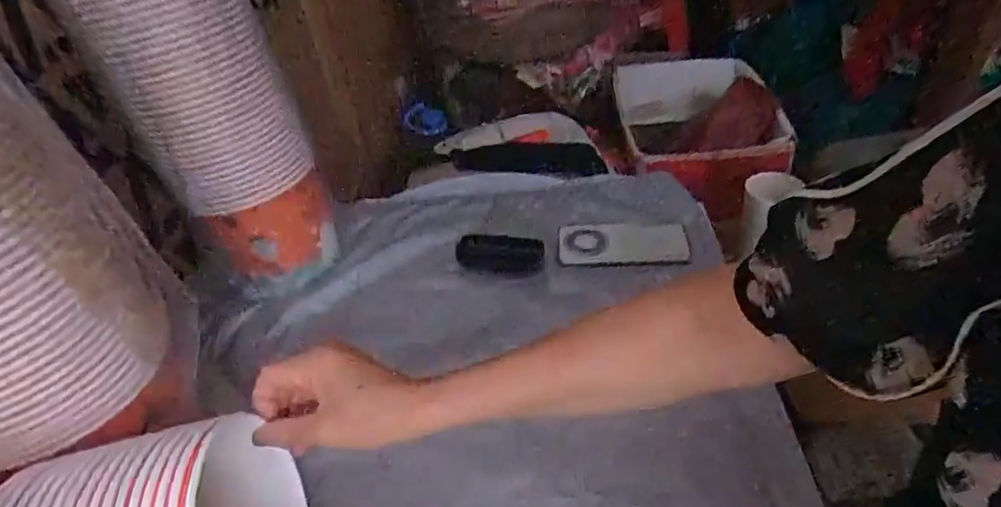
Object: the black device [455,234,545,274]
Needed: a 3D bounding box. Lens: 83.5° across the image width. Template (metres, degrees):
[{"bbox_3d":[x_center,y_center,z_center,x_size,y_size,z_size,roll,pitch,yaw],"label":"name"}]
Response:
[{"bbox_3d":[-0.002,-0.003,0.737,0.114,0.035,0.042,4,37,-6],"label":"black device"}]

